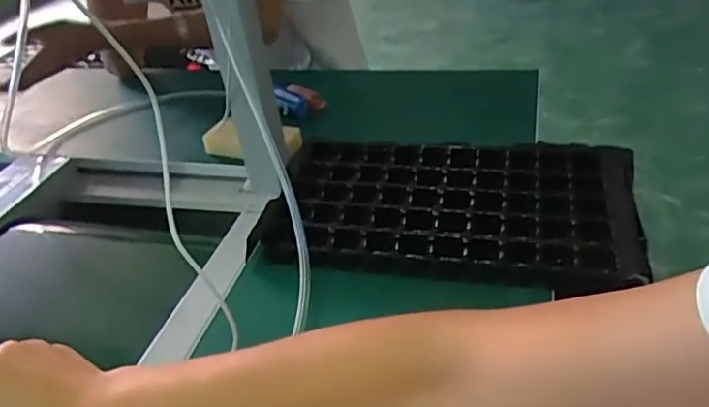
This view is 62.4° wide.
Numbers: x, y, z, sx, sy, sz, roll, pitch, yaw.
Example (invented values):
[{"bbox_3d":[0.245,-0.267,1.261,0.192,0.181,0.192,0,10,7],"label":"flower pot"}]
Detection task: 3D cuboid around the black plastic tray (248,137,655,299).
[{"bbox_3d":[0.093,-0.001,0.610,0.375,0.040,0.226,-1,36,9],"label":"black plastic tray"}]

